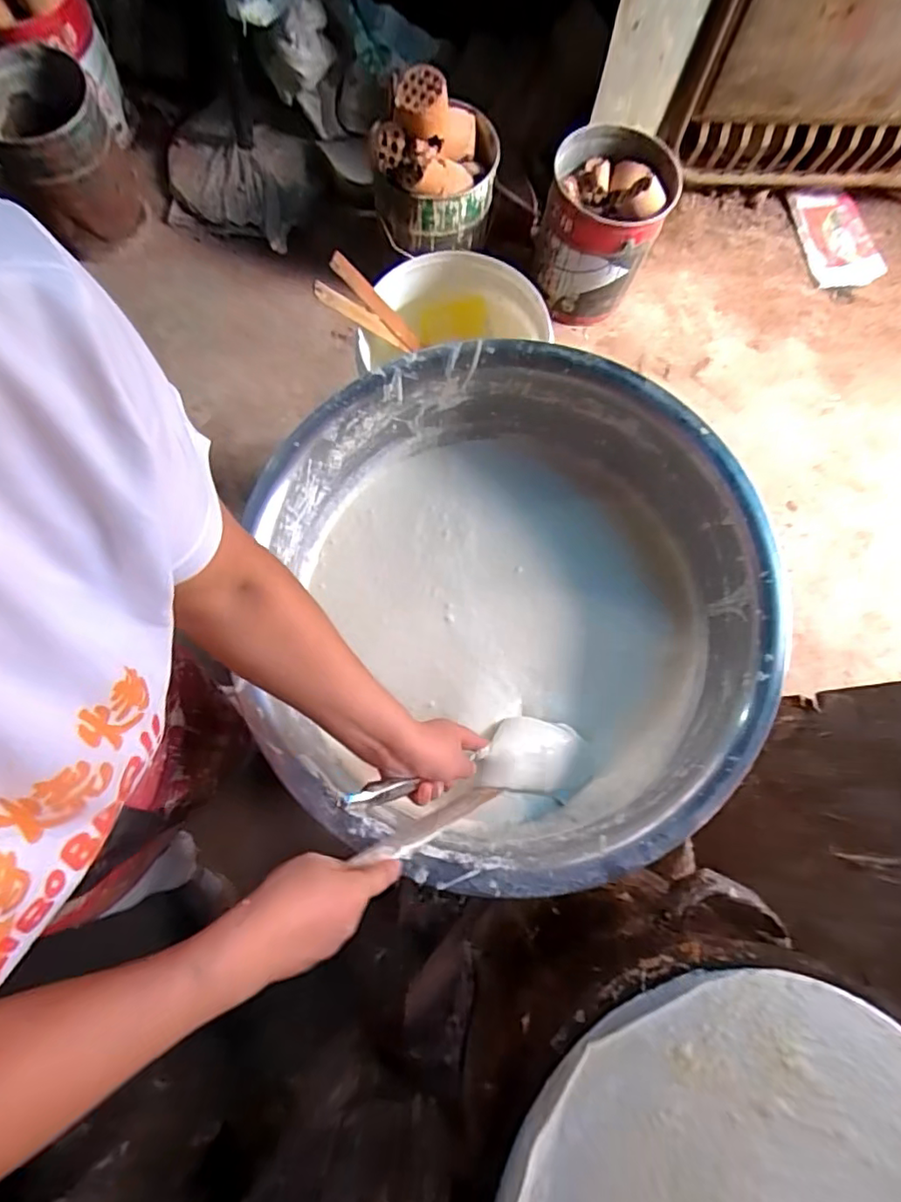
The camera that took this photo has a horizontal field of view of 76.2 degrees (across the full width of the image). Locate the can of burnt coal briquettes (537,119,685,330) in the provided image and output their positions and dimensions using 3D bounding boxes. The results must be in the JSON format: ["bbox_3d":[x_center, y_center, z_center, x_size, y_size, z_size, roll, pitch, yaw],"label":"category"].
[{"bbox_3d":[0.364,-0.919,1.409,0.281,0.331,0.301,11,76,1],"label":"can of burnt coal briquettes"}]

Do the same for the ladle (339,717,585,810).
[{"bbox_3d":[0.024,0.170,0.574,0.308,0.043,0.091,6,71,-42],"label":"ladle"}]

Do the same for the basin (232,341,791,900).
[{"bbox_3d":[0.063,0.013,0.634,0.502,0.172,0.527,0,76,-2],"label":"basin"}]

